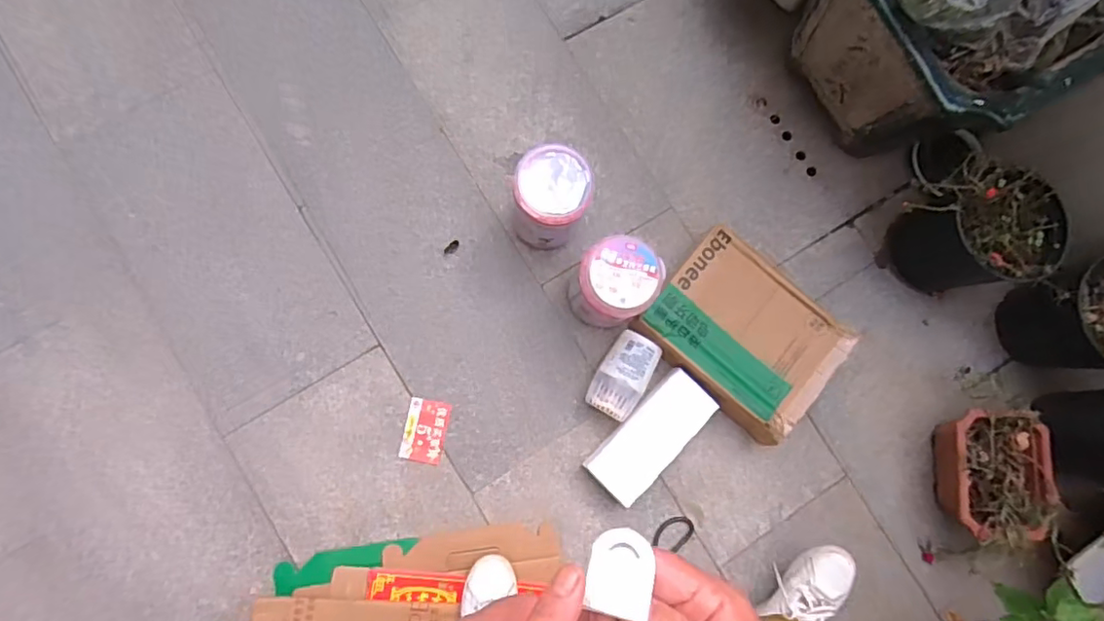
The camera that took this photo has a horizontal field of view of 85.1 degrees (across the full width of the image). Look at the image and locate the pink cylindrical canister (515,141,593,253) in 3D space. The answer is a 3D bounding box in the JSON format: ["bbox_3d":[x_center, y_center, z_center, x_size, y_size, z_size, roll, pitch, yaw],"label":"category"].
[{"bbox_3d":[-0.006,-0.189,1.041,0.119,0.194,0.140,3,83,-4],"label":"pink cylindrical canister"}]

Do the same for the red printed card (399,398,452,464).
[{"bbox_3d":[-0.220,0.210,1.049,0.072,0.004,0.107,11,83,-3],"label":"red printed card"}]

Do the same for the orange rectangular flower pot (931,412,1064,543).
[{"bbox_3d":[0.783,0.287,1.079,0.164,0.120,0.216,4,83,-4],"label":"orange rectangular flower pot"}]

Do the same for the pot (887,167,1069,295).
[{"bbox_3d":[0.772,-0.136,1.093,0.174,0.211,0.186,0,84,-4],"label":"pot"}]

